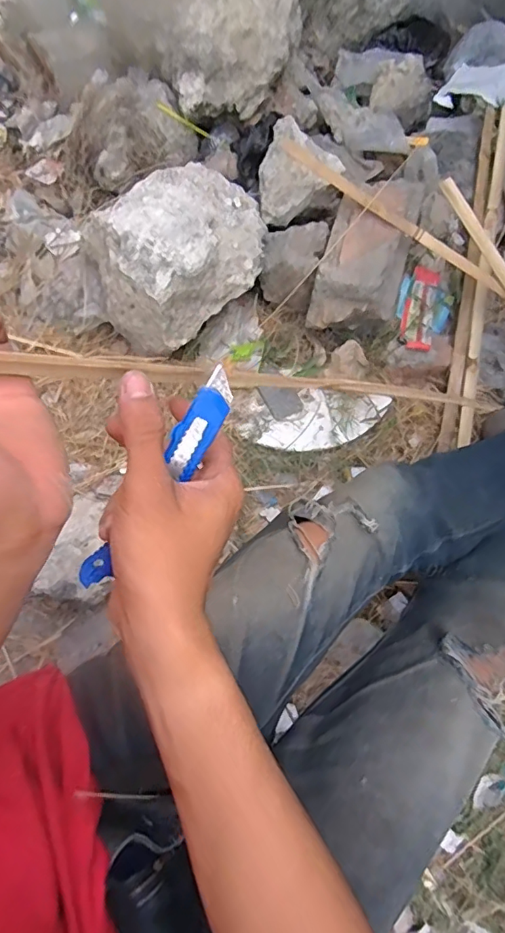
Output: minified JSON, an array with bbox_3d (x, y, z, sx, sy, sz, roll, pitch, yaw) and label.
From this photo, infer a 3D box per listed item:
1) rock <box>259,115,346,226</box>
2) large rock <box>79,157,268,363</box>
[{"bbox_3d":[0.093,-0.579,1.007,0.155,0.086,0.199,4,66,-1],"label":"rock"},{"bbox_3d":[-0.119,-0.410,0.900,0.354,0.132,0.261,-38,73,-17],"label":"large rock"}]

